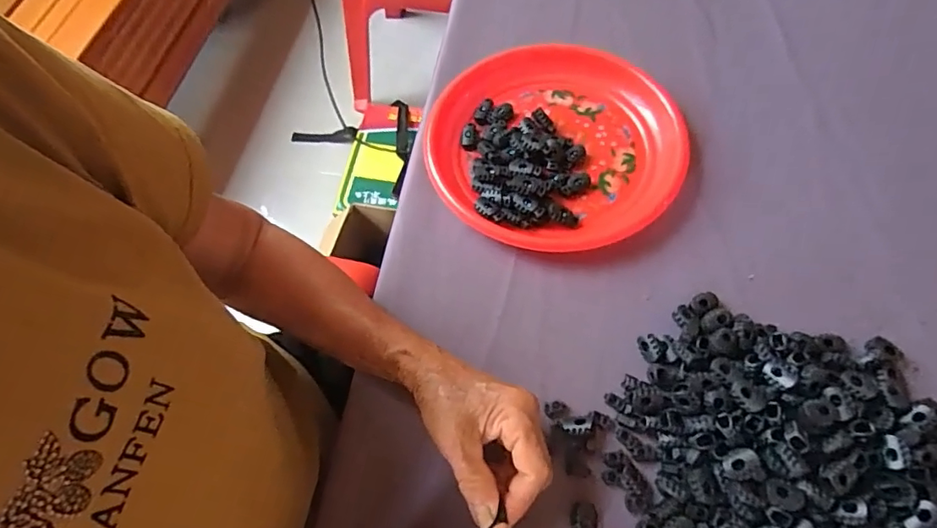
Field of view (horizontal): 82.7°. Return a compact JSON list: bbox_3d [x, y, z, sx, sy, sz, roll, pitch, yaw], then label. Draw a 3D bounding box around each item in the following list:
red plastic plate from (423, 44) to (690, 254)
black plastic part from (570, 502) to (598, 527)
[{"bbox_3d":[0.082,-0.106,0.477,0.207,0.037,0.226,-1,64,2],"label":"red plastic plate"},{"bbox_3d":[0.077,0.169,0.352,0.017,0.011,0.020,0,64,3],"label":"black plastic part"}]

